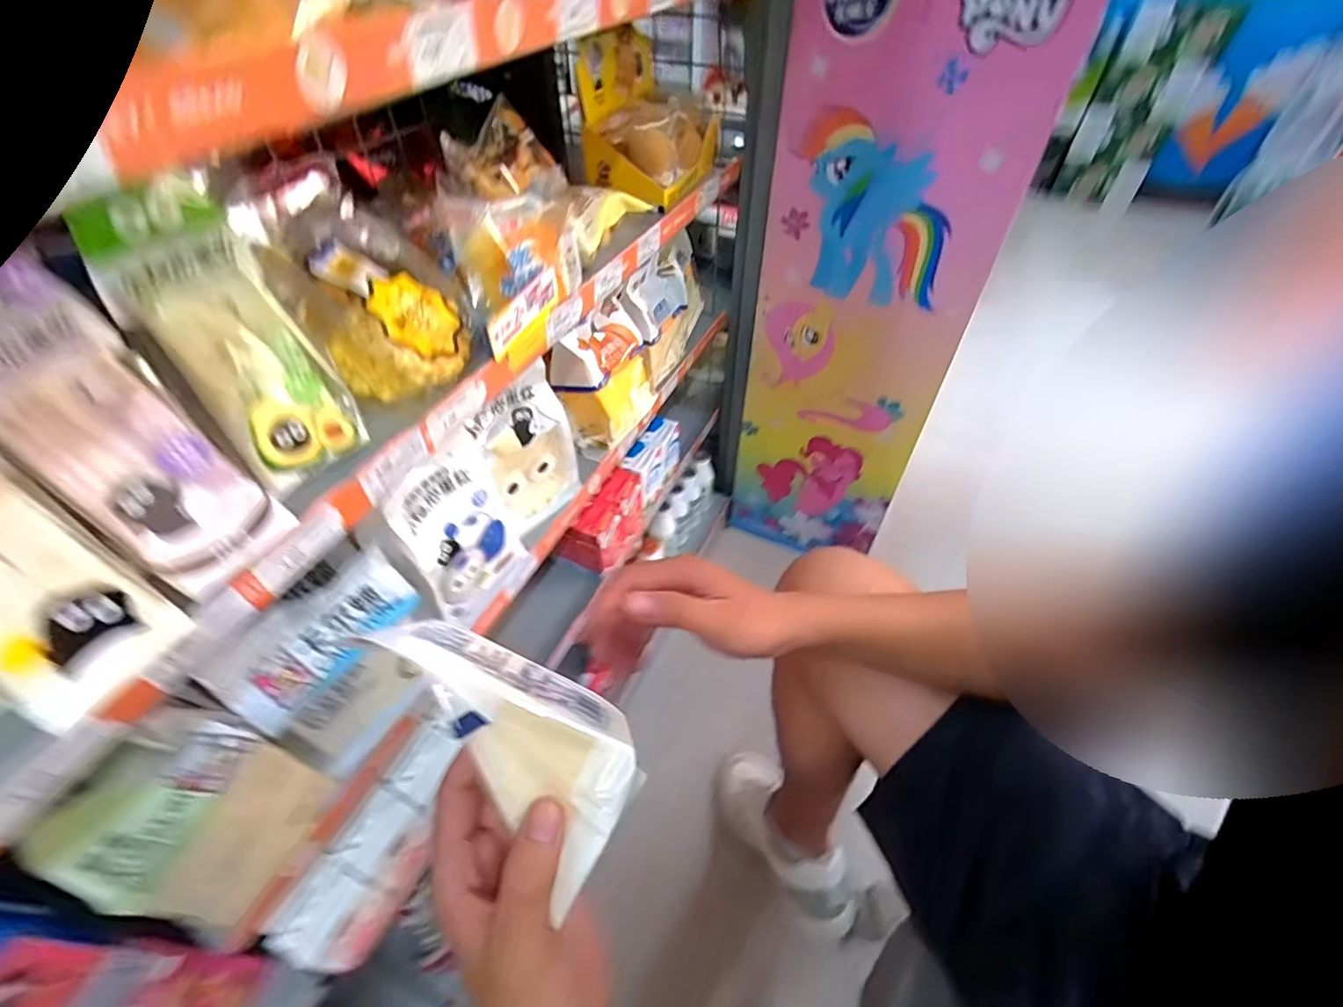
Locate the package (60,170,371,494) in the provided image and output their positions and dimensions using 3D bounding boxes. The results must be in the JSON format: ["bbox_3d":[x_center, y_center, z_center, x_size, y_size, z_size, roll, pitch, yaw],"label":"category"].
[{"bbox_3d":[-0.249,-0.091,0.325,0.026,0.159,0.069,11,44,40],"label":"package"}]

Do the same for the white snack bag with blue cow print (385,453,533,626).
[{"bbox_3d":[-0.188,0.030,0.508,0.041,0.145,0.115,20,51,15],"label":"white snack bag with blue cow print"}]

